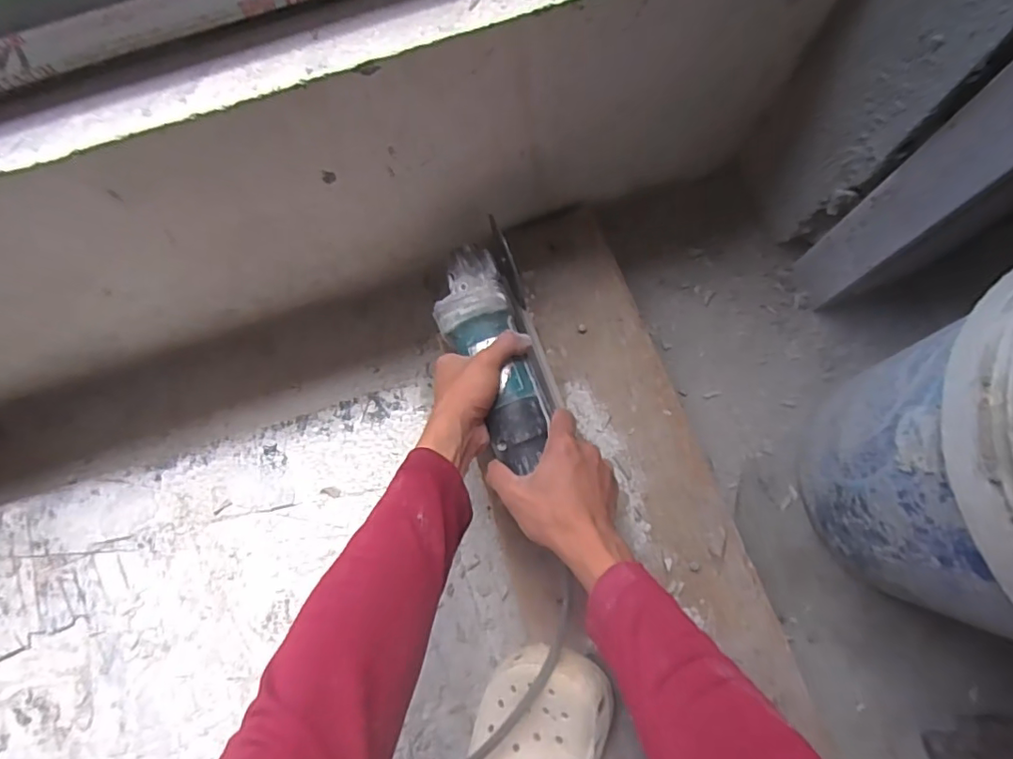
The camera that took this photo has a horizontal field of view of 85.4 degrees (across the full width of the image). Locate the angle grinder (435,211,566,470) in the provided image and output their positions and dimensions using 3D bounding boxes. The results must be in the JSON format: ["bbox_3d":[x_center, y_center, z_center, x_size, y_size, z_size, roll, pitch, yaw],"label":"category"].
[{"bbox_3d":[-0.004,-0.021,0.533,0.094,0.078,0.211,-17,77,-6],"label":"angle grinder"}]

